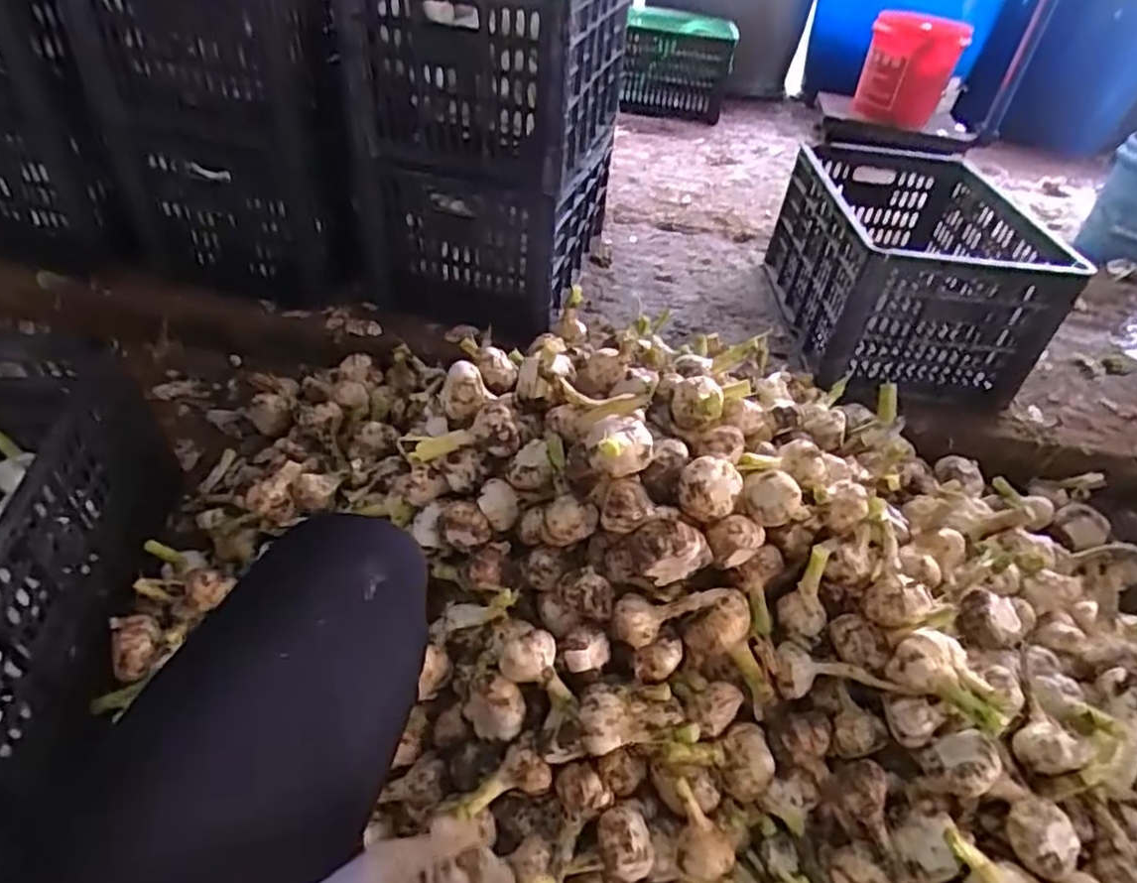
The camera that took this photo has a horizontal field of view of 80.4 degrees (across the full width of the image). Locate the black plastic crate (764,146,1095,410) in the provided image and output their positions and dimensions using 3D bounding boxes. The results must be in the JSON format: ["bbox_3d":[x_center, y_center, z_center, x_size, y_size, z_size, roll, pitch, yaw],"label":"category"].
[{"bbox_3d":[0.553,-0.296,1.104,0.355,0.215,0.514,8,42,3],"label":"black plastic crate"}]

